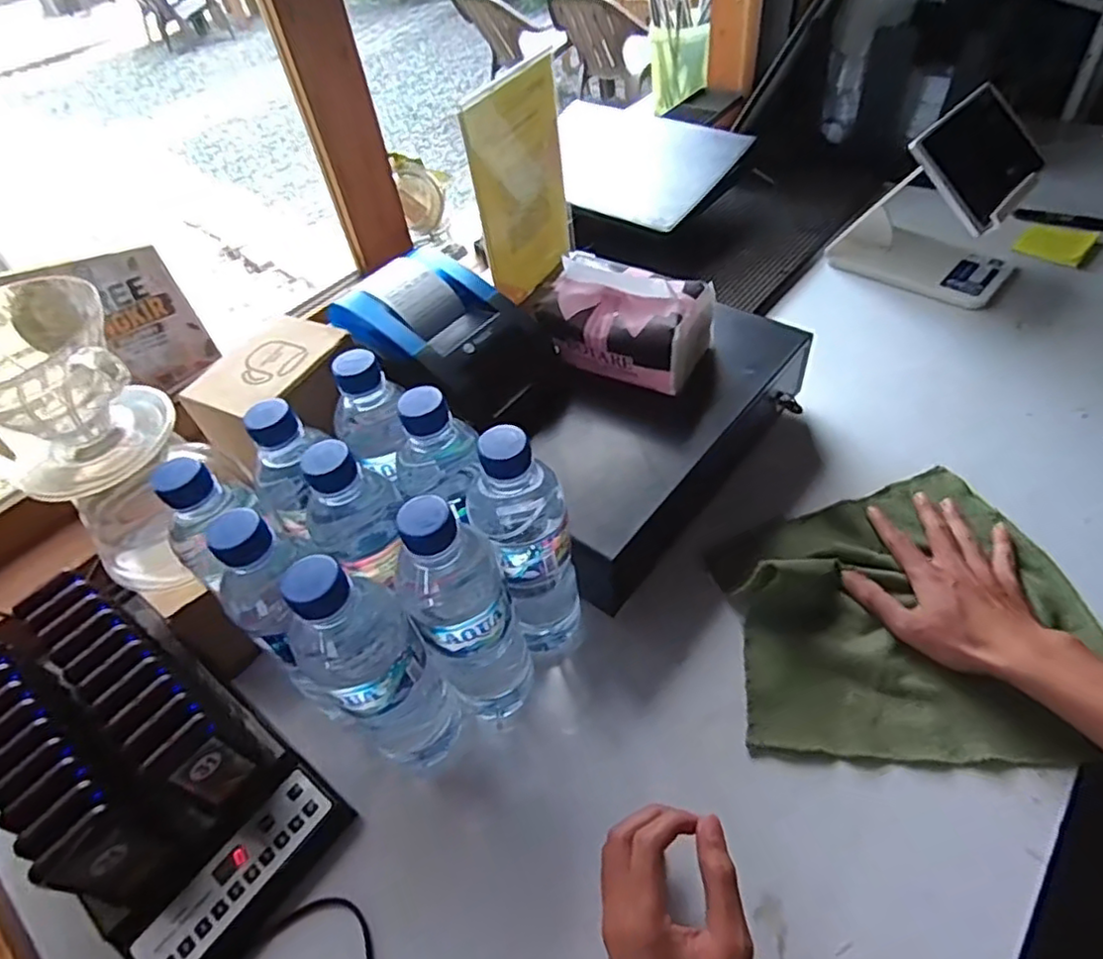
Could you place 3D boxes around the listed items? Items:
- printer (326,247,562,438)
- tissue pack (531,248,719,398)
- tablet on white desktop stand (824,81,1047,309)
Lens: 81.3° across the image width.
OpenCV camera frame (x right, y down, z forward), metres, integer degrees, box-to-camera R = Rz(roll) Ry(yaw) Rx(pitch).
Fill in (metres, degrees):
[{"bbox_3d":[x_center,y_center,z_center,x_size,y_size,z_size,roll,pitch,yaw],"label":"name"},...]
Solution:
[{"bbox_3d":[-0.088,-0.119,0.575,0.185,0.103,0.131,23,55,25],"label":"printer"},{"bbox_3d":[0.070,-0.150,0.590,0.144,0.077,0.099,17,53,21],"label":"tissue pack"},{"bbox_3d":[0.472,-0.344,0.771,0.200,0.169,0.197,28,57,28],"label":"tablet on white desktop stand"}]

